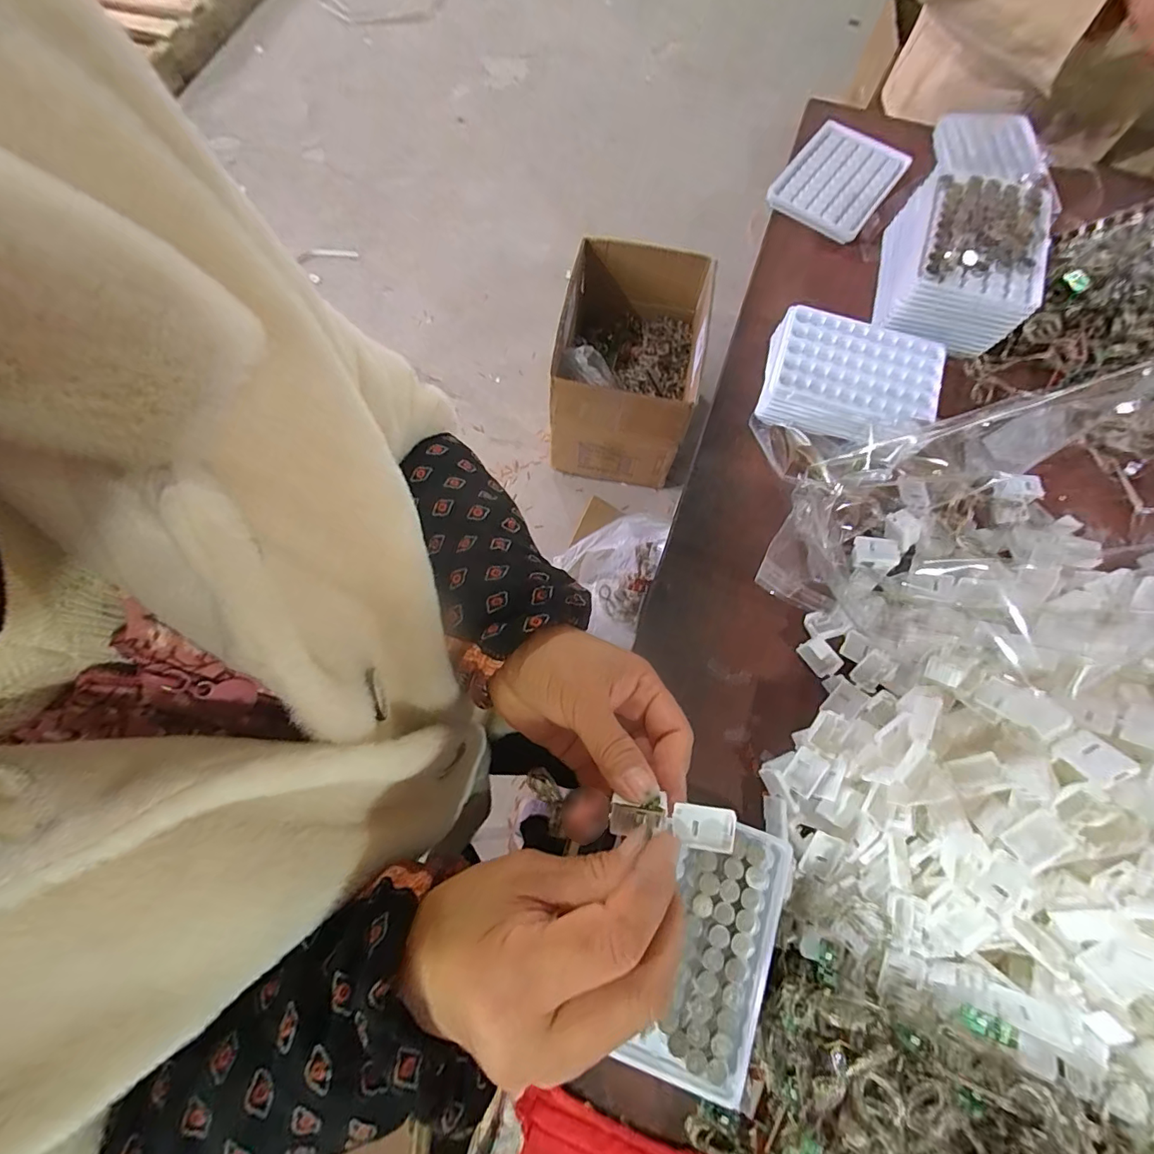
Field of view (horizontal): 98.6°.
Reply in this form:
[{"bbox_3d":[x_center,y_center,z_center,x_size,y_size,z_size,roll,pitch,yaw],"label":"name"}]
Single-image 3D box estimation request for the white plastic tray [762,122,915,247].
[{"bbox_3d":[0.260,-0.394,0.489,0.093,0.017,0.133,35,76,8],"label":"white plastic tray"}]

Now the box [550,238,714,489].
[{"bbox_3d":[0.116,-0.467,1.105,0.288,0.268,0.419,9,72,3],"label":"box"}]

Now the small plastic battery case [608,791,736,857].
[{"bbox_3d":[0.043,0.112,0.226,0.055,0.013,0.019,5,73,9],"label":"small plastic battery case"}]

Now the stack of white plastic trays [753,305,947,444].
[{"bbox_3d":[0.222,-0.159,0.405,0.128,0.035,0.098,17,73,5],"label":"stack of white plastic trays"}]

